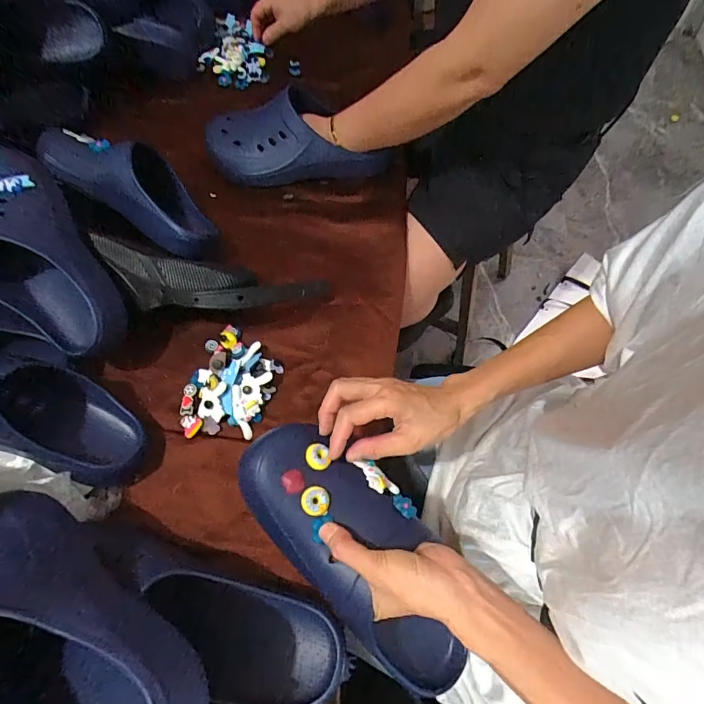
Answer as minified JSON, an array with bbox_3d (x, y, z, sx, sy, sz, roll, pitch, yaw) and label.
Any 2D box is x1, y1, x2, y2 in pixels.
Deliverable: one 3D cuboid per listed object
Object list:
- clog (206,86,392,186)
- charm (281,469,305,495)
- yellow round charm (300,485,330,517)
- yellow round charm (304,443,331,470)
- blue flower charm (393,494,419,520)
[{"bbox_3d":[-0.088,-0.334,0.653,0.294,0.102,0.120,1,64,4],"label":"clog"},{"bbox_3d":[-0.052,0.115,0.372,0.018,0.006,0.020,-28,66,-11],"label":"charm"},{"bbox_3d":[-0.032,0.131,0.369,0.025,0.006,0.025,-1,64,2],"label":"yellow round charm"},{"bbox_3d":[-0.032,0.097,0.388,0.022,0.006,0.023,0,61,1],"label":"yellow round charm"},{"bbox_3d":[0.051,0.147,0.394,0.020,0.004,0.029,-17,64,-45],"label":"blue flower charm"}]

